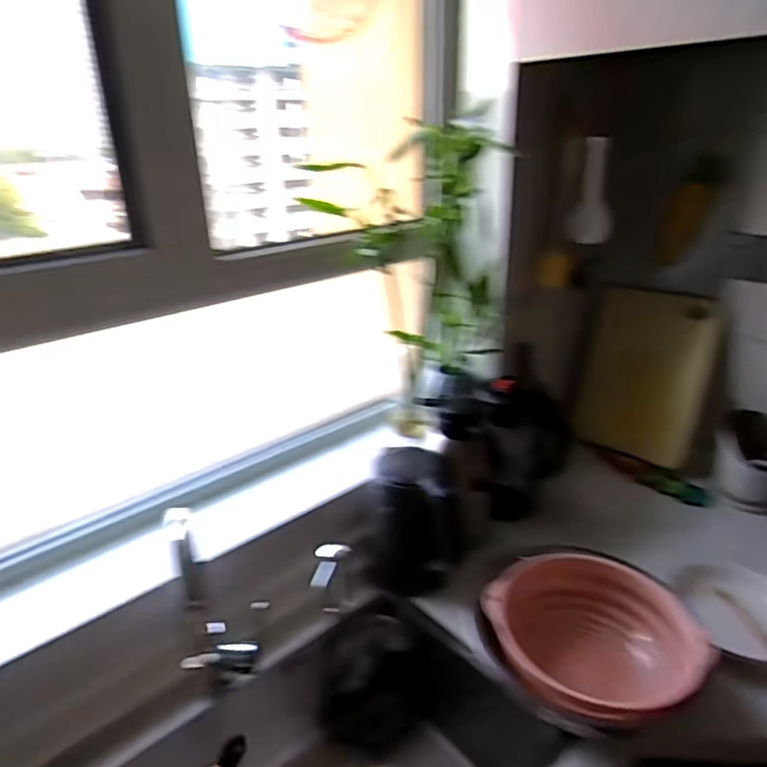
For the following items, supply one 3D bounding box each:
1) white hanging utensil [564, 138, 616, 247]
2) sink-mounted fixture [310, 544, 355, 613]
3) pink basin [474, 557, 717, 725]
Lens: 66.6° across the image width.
[{"bbox_3d":[0.435,-0.393,1.198,0.087,0.203,0.047,5,25,11],"label":"white hanging utensil"},{"bbox_3d":[-0.083,0.340,0.970,0.059,0.114,0.100,0,24,-1],"label":"sink-mounted fixture"},{"bbox_3d":[0.291,0.359,0.835,0.255,0.116,0.255,0,24,0],"label":"pink basin"}]

